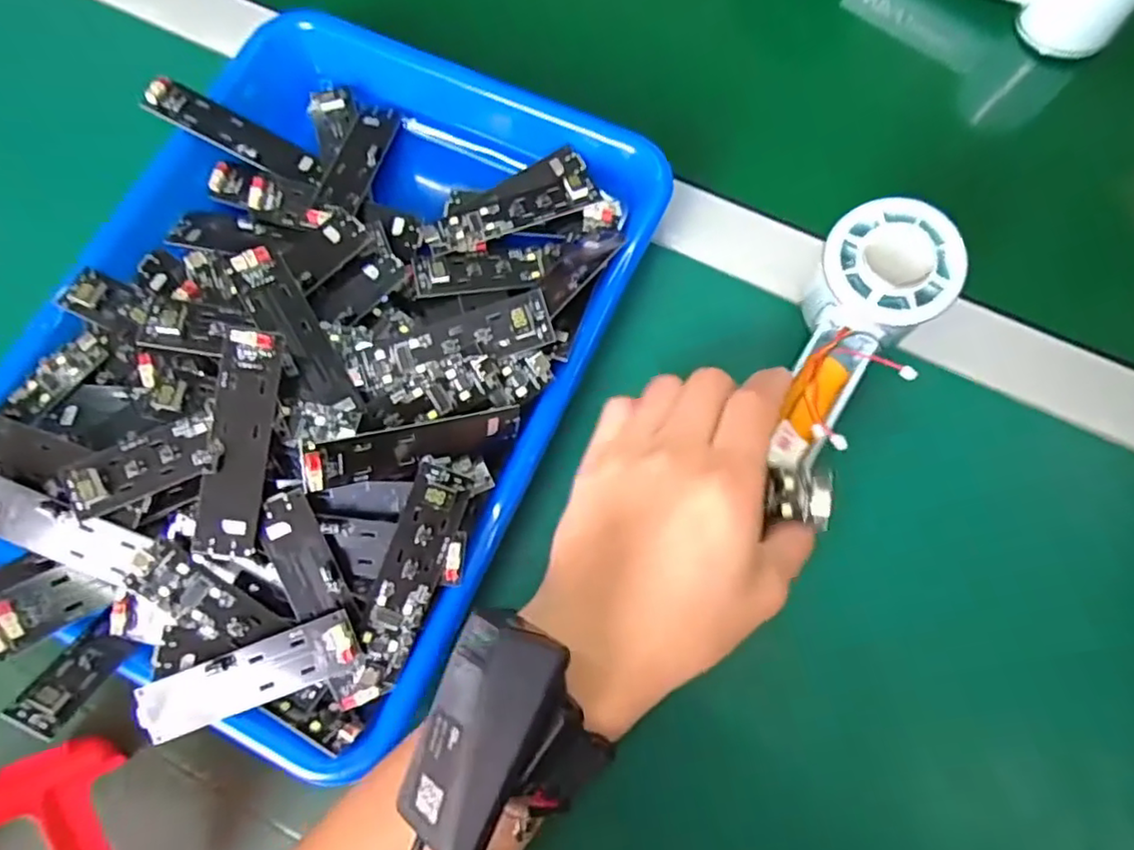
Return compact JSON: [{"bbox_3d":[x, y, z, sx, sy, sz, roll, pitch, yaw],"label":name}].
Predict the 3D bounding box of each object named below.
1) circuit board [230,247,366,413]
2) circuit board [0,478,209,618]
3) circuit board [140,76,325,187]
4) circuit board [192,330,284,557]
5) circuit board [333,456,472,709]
[{"bbox_3d":[-0.116,-0.040,0.280,0.023,0.006,0.081,-25,83,-25],"label":"circuit board"},{"bbox_3d":[-0.197,0.047,0.262,0.106,0.009,0.023,23,89,2],"label":"circuit board"},{"bbox_3d":[-0.173,-0.154,0.344,0.088,0.011,0.024,25,75,-14],"label":"circuit board"},{"bbox_3d":[-0.131,0.007,0.259,0.023,0.008,0.088,8,90,-6],"label":"circuit board"},{"bbox_3d":[-0.066,0.066,0.265,0.022,0.009,0.100,20,86,-10],"label":"circuit board"}]

